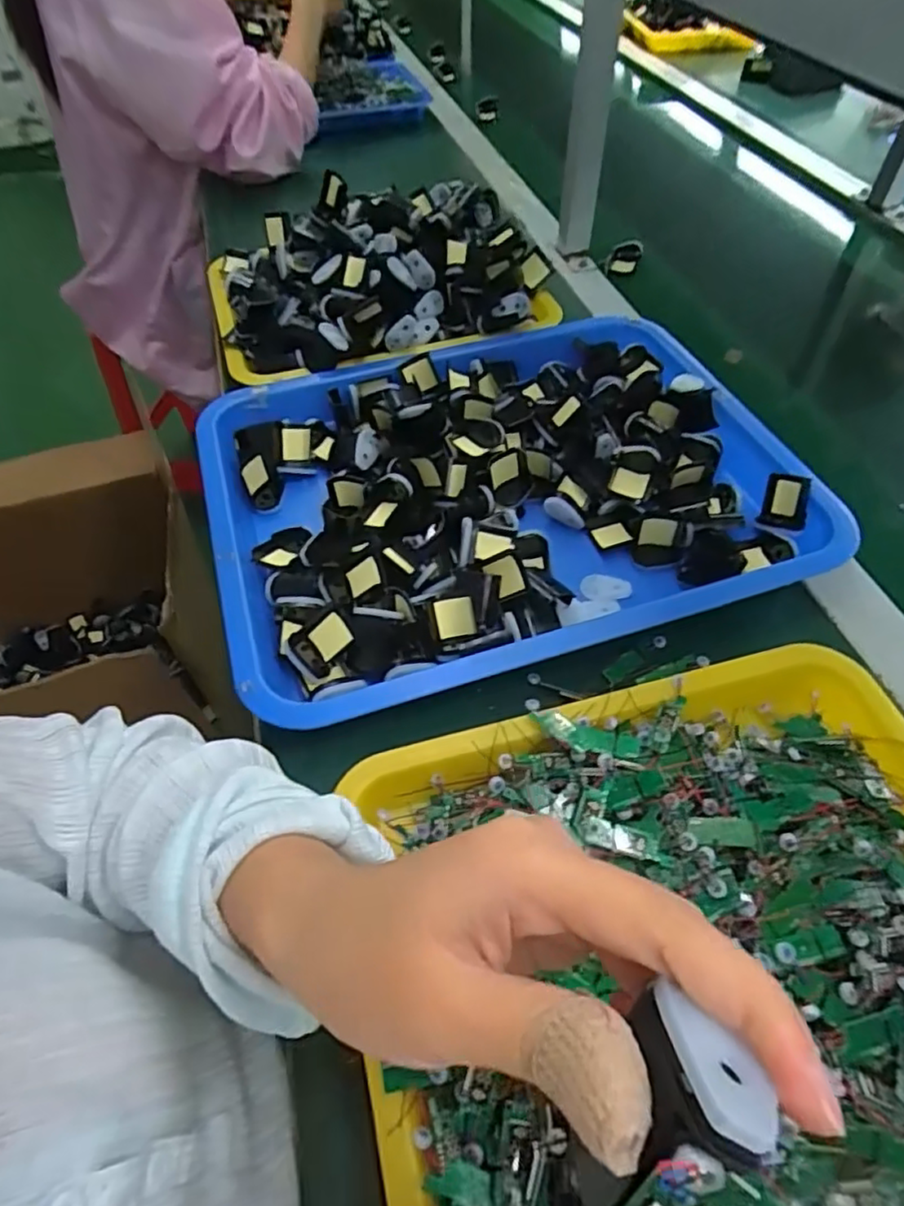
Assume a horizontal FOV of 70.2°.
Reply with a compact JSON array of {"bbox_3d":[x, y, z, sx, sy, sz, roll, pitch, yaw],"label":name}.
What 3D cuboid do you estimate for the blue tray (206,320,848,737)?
[{"bbox_3d":[0.037,-0.095,0.509,0.441,0.044,0.339,-15,54,-10],"label":"blue tray"}]

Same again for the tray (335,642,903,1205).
[{"bbox_3d":[0.121,0.156,0.307,0.326,0.050,0.256,-13,54,-9],"label":"tray"}]

